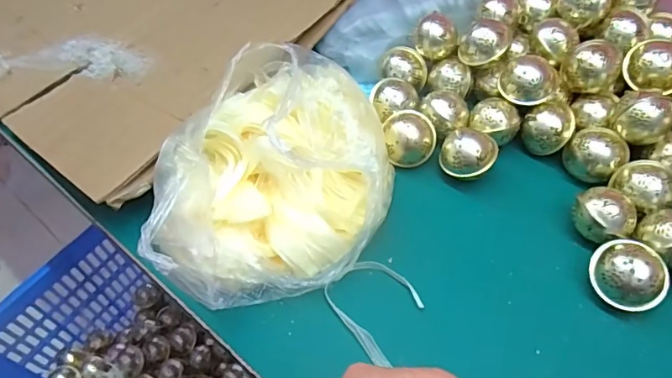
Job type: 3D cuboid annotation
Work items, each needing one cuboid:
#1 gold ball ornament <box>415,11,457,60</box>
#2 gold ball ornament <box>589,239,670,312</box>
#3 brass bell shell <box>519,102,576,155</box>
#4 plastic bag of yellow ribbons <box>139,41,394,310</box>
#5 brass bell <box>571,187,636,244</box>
[{"bbox_3d":[0.123,-0.186,0.609,0.049,0.041,0.044,7,55,9],"label":"gold ball ornament"},{"bbox_3d":[0.269,0.080,0.457,0.058,0.052,0.062,-2,54,3],"label":"gold ball ornament"},{"bbox_3d":[0.240,-0.069,0.565,0.052,0.042,0.059,20,58,18],"label":"brass bell shell"},{"bbox_3d":[-0.062,-0.029,0.500,0.232,0.115,0.260,-14,54,-6],"label":"plastic bag of yellow ribbons"},{"bbox_3d":[0.265,0.029,0.492,0.049,0.049,0.054,-35,59,-19],"label":"brass bell"}]

